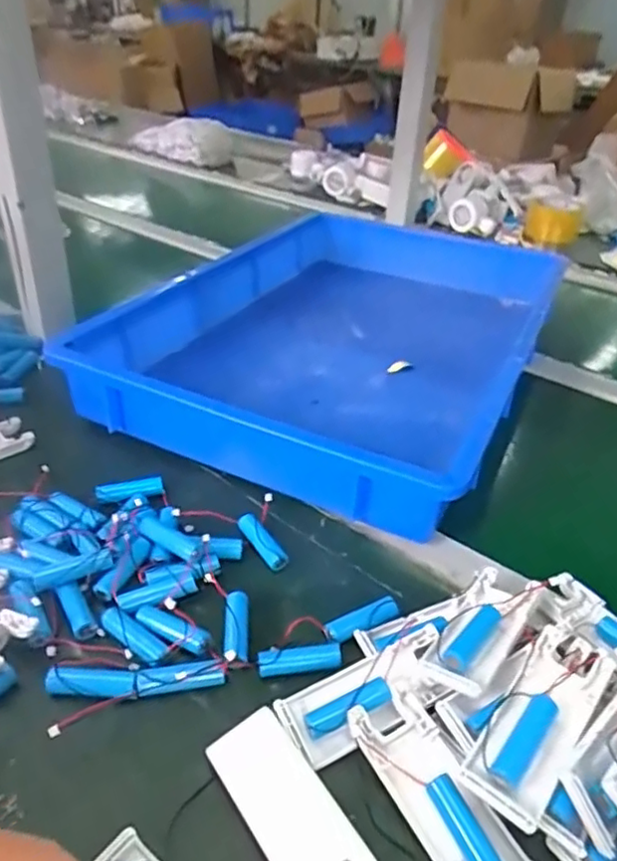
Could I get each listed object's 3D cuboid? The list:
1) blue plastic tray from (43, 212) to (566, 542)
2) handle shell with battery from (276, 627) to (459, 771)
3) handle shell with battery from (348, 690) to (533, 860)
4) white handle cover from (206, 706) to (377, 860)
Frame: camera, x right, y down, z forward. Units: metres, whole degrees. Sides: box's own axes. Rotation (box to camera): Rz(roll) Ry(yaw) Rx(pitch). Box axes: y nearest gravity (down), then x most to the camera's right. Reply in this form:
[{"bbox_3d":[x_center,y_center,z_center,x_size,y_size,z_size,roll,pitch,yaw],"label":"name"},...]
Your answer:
[{"bbox_3d":[0.044,-0.124,0.692,0.344,0.085,0.552,18,37,21],"label":"blue plastic tray"},{"bbox_3d":[0.036,0.149,0.351,0.099,0.016,0.045,-14,38,-23],"label":"handle shell with battery"},{"bbox_3d":[0.066,0.179,0.313,0.043,0.019,0.101,-19,40,-29],"label":"handle shell with battery"},{"bbox_3d":[-0.009,0.186,0.307,0.039,0.012,0.102,-21,41,-31],"label":"white handle cover"}]

